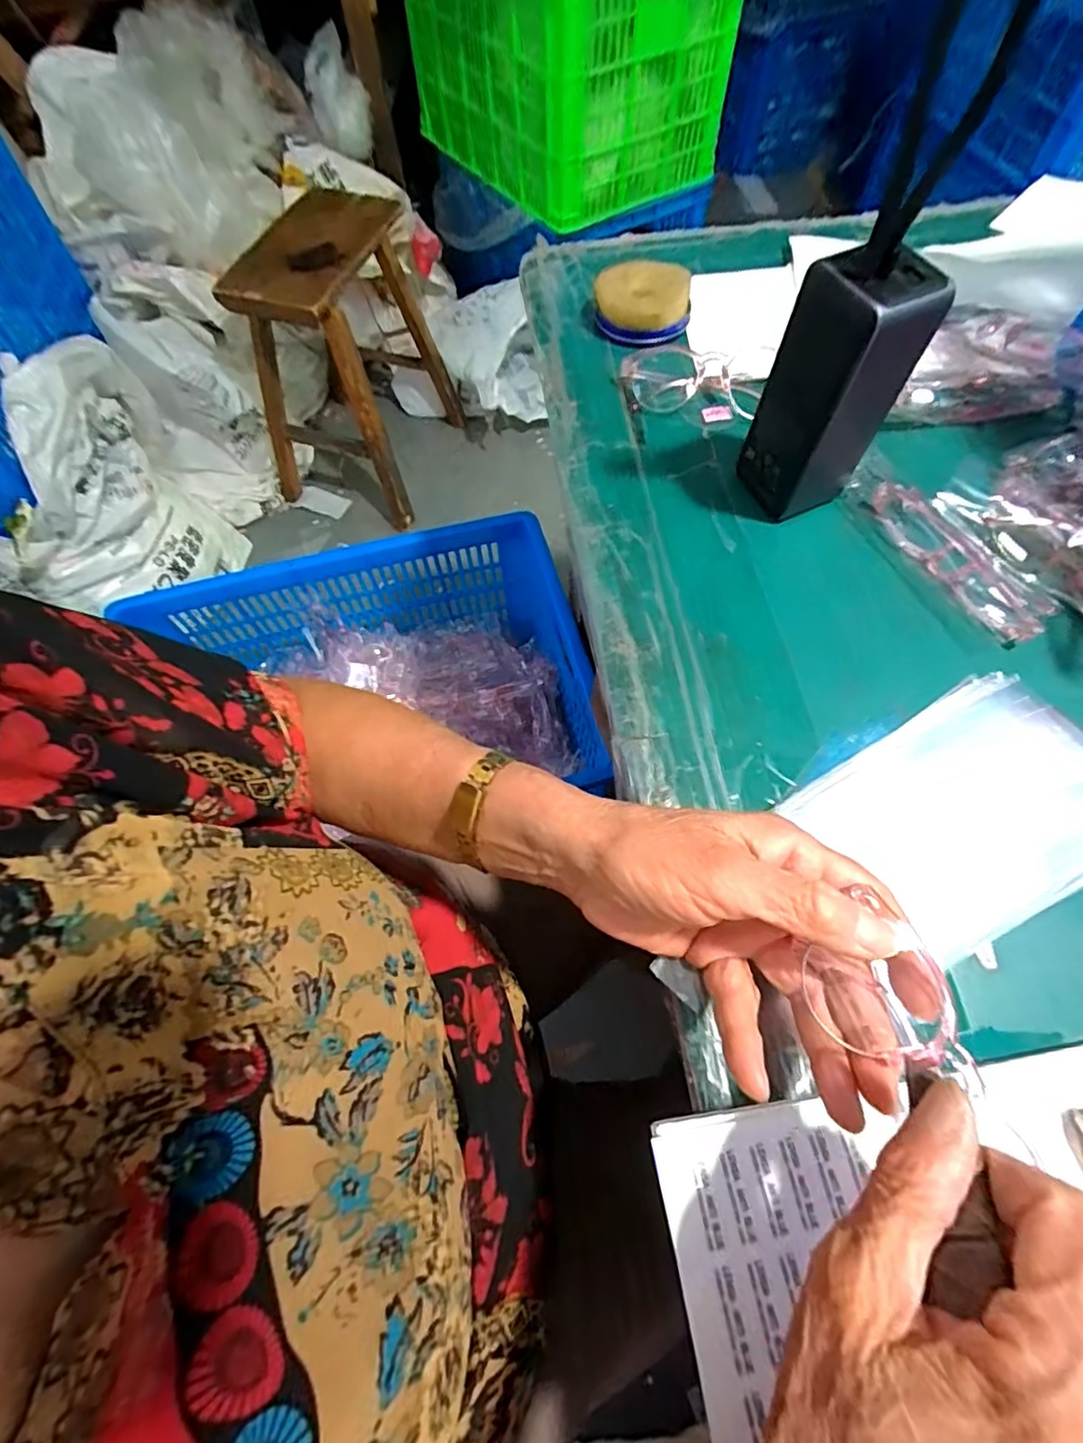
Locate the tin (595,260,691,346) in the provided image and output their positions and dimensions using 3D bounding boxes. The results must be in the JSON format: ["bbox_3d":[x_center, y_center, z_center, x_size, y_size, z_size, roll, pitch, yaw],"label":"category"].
[{"bbox_3d":[0.080,-0.327,0.451,0.071,0.030,0.075,0,65,0],"label":"tin"}]

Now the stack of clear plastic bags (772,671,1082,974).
[{"bbox_3d":[0.219,0.045,0.286,0.164,0.011,0.110,-28,68,-13],"label":"stack of clear plastic bags"}]

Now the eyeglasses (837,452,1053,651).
[{"bbox_3d":[0.251,-0.115,0.356,0.052,0.017,0.148,-30,69,-13],"label":"eyeglasses"}]

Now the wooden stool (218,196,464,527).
[{"bbox_3d":[-0.417,-0.793,1.291,0.341,0.495,0.412,19,66,11],"label":"wooden stool"}]

